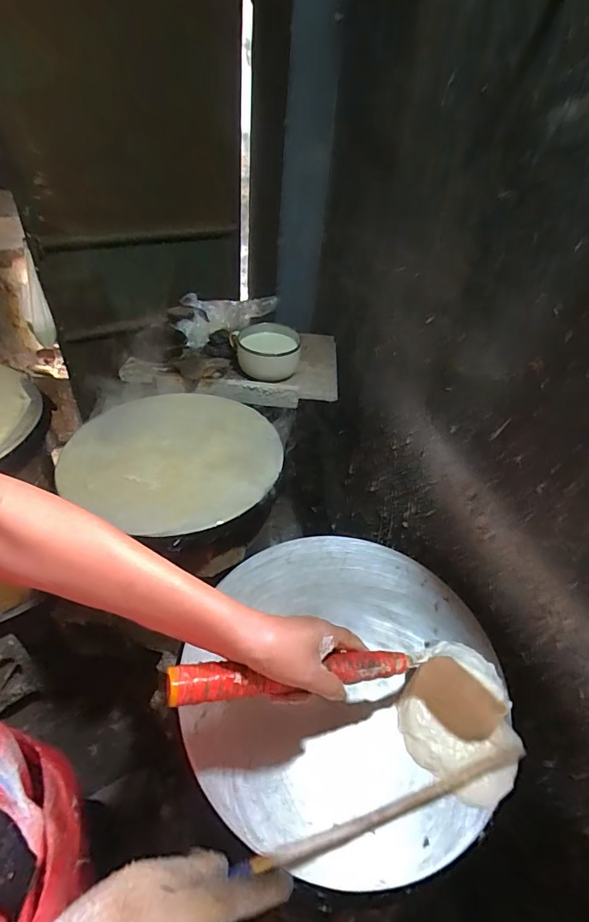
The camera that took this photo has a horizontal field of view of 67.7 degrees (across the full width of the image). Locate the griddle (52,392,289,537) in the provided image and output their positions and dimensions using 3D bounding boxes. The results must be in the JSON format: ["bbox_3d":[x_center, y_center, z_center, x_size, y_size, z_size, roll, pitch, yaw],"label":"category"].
[{"bbox_3d":[-0.203,-0.015,0.772,0.343,0.027,0.337,23,46,17],"label":"griddle"}]

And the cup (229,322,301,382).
[{"bbox_3d":[-0.063,-0.256,1.009,0.152,0.064,0.157,3,43,-3],"label":"cup"}]

